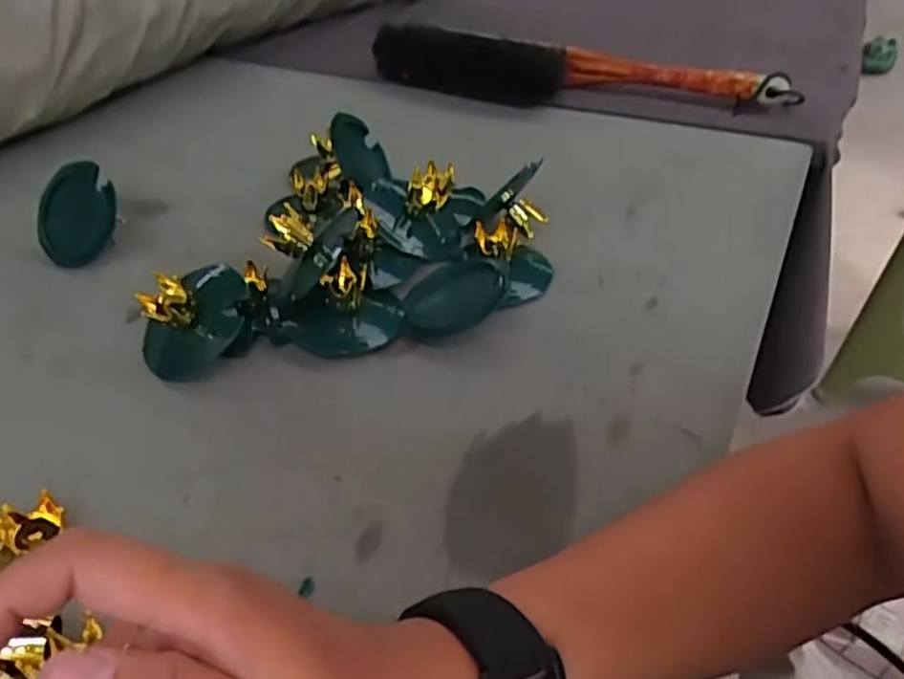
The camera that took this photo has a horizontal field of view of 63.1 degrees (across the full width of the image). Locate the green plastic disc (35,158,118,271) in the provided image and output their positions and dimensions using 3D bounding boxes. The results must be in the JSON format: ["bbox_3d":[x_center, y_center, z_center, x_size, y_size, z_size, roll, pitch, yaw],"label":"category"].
[{"bbox_3d":[-0.276,-0.093,0.542,0.060,0.072,0.010,34,5,14],"label":"green plastic disc"}]

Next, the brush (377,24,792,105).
[{"bbox_3d":[0.116,-0.268,0.750,0.432,0.065,0.086,15,42,20],"label":"brush"}]

